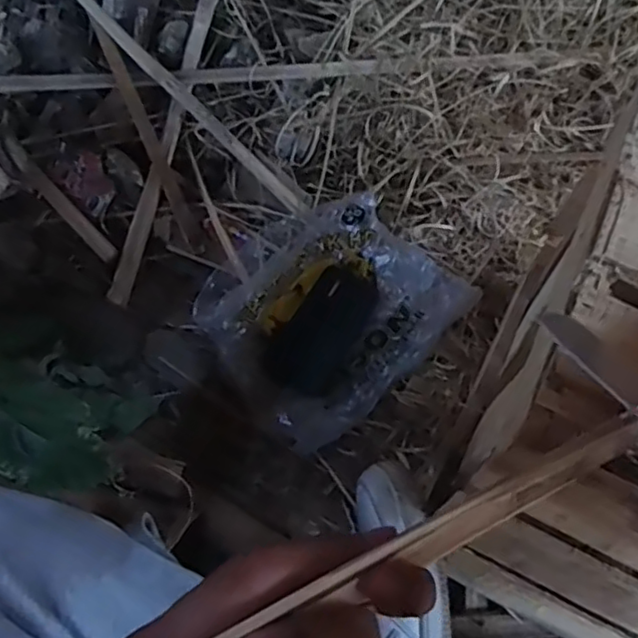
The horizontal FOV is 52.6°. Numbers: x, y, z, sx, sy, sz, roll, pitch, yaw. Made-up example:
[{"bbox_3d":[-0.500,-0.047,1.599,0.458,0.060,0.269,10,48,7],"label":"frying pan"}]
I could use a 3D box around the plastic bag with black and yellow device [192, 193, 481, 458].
[{"bbox_3d":[0.003,-0.017,0.789,0.278,0.060,0.262,-40,72,-18],"label":"plastic bag with black and yellow device"}]

